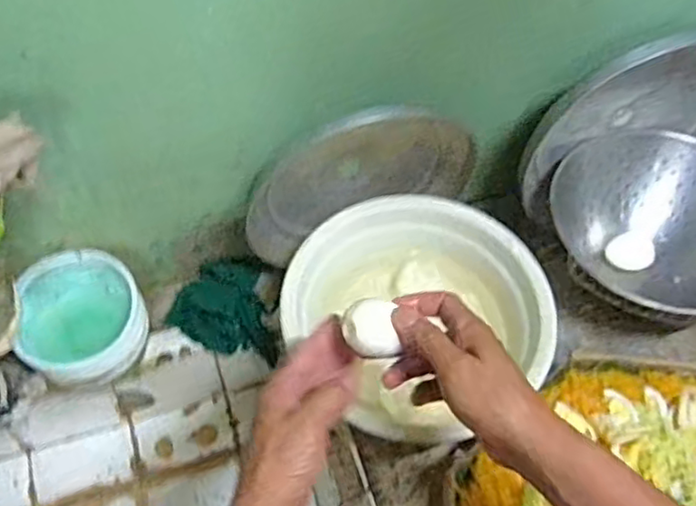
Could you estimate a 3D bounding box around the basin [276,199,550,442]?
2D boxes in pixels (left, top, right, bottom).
[{"bbox_3d":[0.068,0.061,0.668,0.246,0.094,0.224,1,57,-2],"label":"basin"}]

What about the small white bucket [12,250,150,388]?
[{"bbox_3d":[-0.248,0.063,0.628,0.114,0.074,0.103,-24,61,-17],"label":"small white bucket"}]

